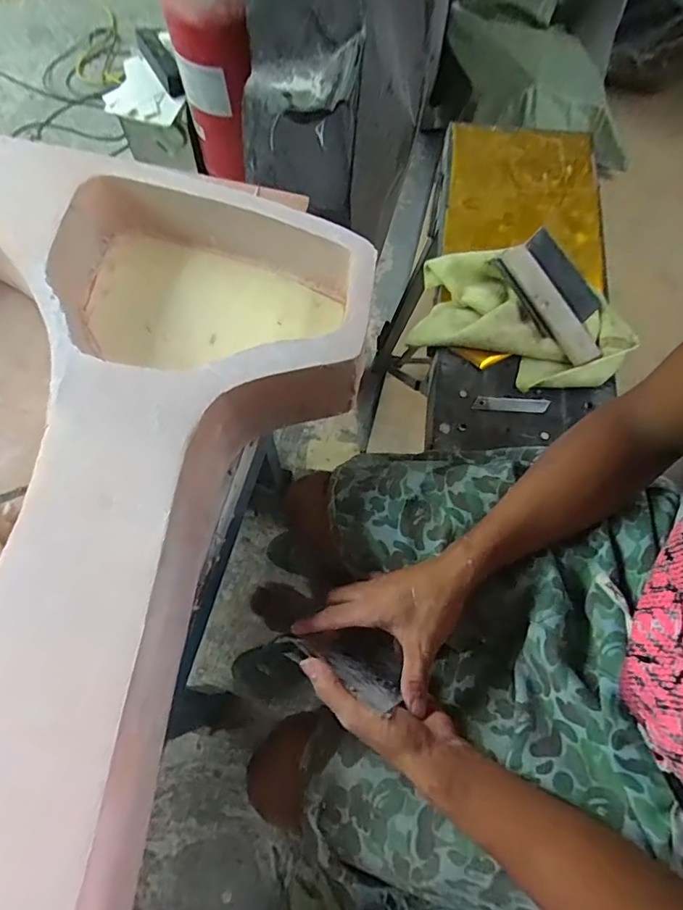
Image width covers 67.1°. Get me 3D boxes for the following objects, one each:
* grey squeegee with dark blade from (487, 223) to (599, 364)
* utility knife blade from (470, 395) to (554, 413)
[{"bbox_3d":[0.298,-0.220,0.717,0.089,0.042,0.200,-24,70,-12],"label":"grey squeegee with dark blade"},{"bbox_3d":[0.230,-0.068,0.697,0.099,0.005,0.017,4,99,2],"label":"utility knife blade"}]

